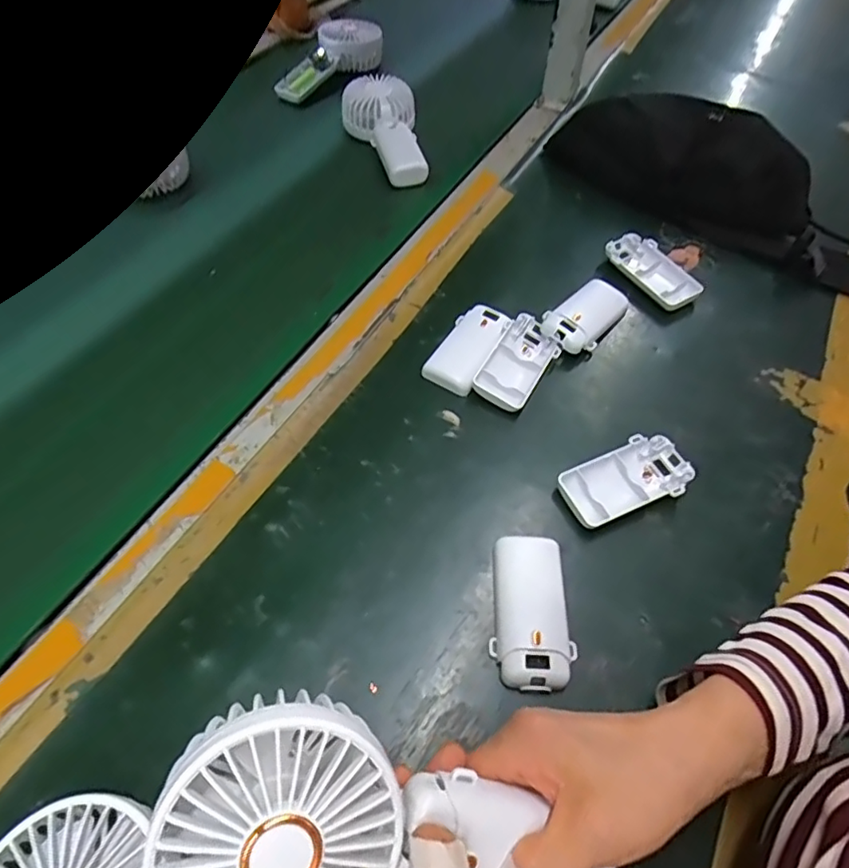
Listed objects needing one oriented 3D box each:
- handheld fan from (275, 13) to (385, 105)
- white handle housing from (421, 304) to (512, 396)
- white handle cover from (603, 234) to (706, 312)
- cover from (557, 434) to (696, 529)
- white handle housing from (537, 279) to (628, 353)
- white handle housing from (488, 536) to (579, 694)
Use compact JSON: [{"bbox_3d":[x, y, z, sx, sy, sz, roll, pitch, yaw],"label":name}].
[{"bbox_3d":[-0.133,-0.524,0.776,0.078,0.050,0.177,36,61,23],"label":"handheld fan"},{"bbox_3d":[0.037,-0.075,0.474,0.046,0.018,0.091,23,57,16],"label":"white handle housing"},{"bbox_3d":[0.219,-0.157,0.537,0.050,0.022,0.098,-27,59,-19],"label":"white handle cover"},{"bbox_3d":[0.145,0.034,0.404,0.094,0.016,0.048,-21,57,-15],"label":"cover"},{"bbox_3d":[0.143,-0.106,0.496,0.047,0.025,0.094,34,61,22],"label":"white handle housing"},{"bbox_3d":[0.068,0.110,0.352,0.049,0.015,0.094,5,54,4],"label":"white handle housing"}]

